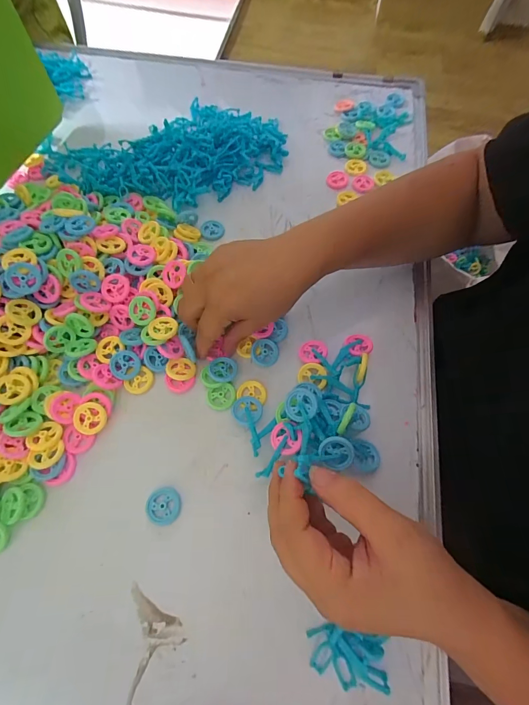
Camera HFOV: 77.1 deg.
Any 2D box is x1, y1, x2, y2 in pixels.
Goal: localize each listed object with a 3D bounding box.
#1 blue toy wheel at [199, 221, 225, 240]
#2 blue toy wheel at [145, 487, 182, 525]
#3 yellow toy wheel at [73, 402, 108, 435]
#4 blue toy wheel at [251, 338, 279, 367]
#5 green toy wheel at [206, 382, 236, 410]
[{"bbox_3d":[-0.067,-0.157,0.425,0.030,0.004,0.032,0,66,0],"label":"blue toy wheel"},{"bbox_3d":[-0.090,0.136,0.295,0.030,0.006,0.030,0,66,0],"label":"blue toy wheel"},{"bbox_3d":[-0.167,0.063,0.317,0.030,0.007,0.029,1,83,-6],"label":"yellow toy wheel"},{"bbox_3d":[0.000,0.000,0.352,0.029,0.004,0.030,2,82,-14],"label":"blue toy wheel"},{"bbox_3d":[-0.043,0.045,0.334,0.029,0.005,0.025,-21,67,-9],"label":"green toy wheel"}]

